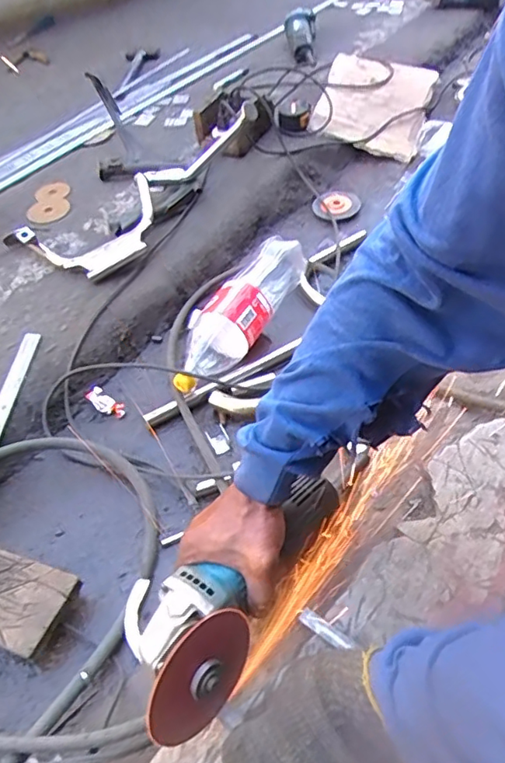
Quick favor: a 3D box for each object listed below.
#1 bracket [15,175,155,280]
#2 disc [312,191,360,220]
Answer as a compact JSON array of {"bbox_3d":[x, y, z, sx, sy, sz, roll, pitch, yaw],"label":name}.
[{"bbox_3d":[-0.269,-0.264,0.986,0.266,0.055,0.153,-30,53,-18],"label":"bracket"},{"bbox_3d":[0.177,-0.374,1.146,0.092,0.008,0.109,13,52,17],"label":"disc"}]

